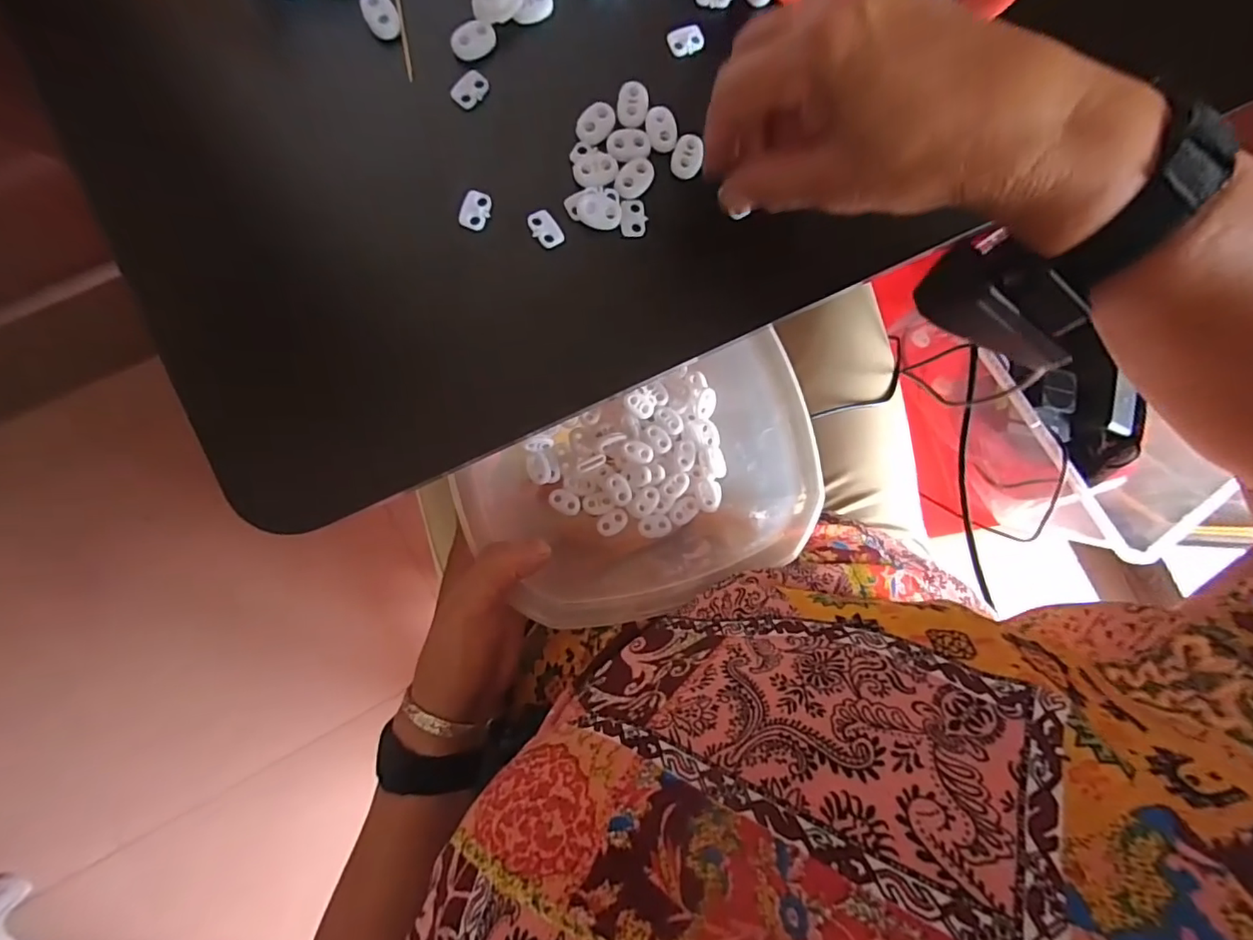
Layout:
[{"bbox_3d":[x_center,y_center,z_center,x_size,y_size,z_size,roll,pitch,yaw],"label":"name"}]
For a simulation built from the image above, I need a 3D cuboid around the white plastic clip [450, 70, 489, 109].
[{"bbox_3d":[-0.078,-0.189,0.275,0.013,0.004,0.020,38,82,-2],"label":"white plastic clip"}]

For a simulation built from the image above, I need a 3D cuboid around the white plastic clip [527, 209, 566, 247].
[{"bbox_3d":[-0.040,-0.120,0.275,0.014,0.004,0.019,-43,91,-8],"label":"white plastic clip"}]

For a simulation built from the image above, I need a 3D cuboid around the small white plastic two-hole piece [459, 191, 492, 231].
[{"bbox_3d":[-0.074,-0.128,0.273,0.013,0.004,0.018,13,84,-5],"label":"small white plastic two-hole piece"}]

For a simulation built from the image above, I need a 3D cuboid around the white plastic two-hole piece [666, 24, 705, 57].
[{"bbox_3d":[0.031,-0.224,0.290,0.020,0.006,0.012,-15,87,-7],"label":"white plastic two-hole piece"}]

